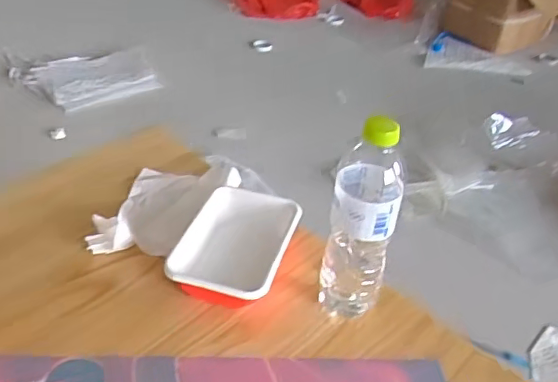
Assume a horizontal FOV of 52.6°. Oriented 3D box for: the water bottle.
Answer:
[{"bbox_3d":[0.086,0.038,0.586,0.071,0.243,0.067,12,38,10],"label":"water bottle"}]

